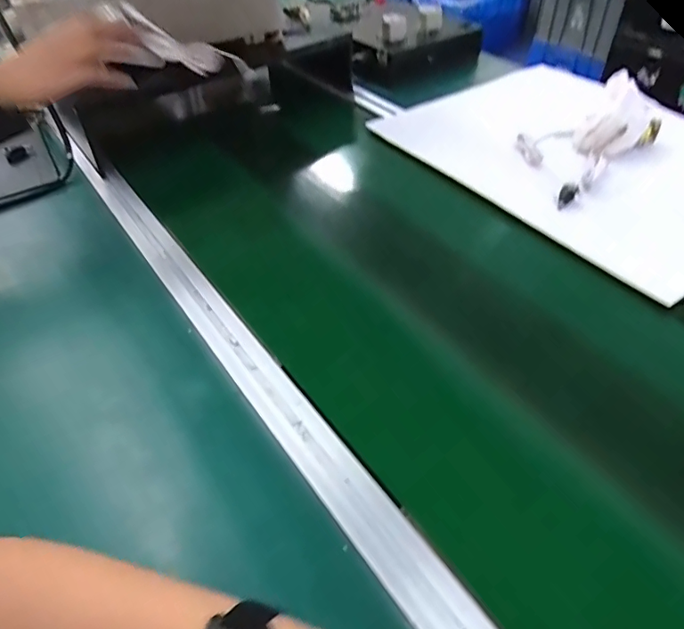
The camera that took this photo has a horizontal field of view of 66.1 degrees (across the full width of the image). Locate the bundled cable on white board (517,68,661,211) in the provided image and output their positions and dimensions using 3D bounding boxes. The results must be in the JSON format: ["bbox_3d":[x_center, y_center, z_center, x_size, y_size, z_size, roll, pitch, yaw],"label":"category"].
[{"bbox_3d":[0.331,-0.254,0.730,0.272,0.065,0.141,-33,54,-29],"label":"bundled cable on white board"}]

